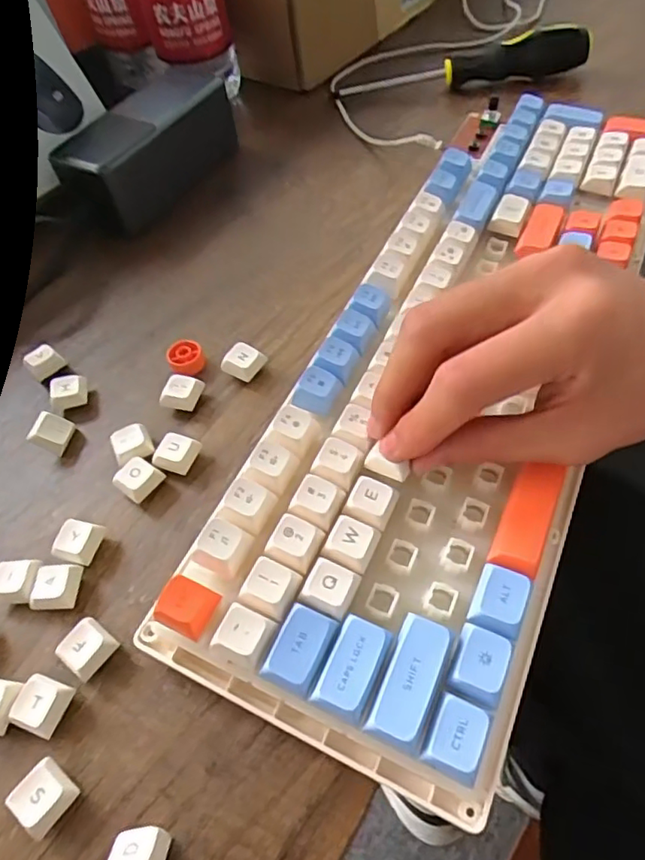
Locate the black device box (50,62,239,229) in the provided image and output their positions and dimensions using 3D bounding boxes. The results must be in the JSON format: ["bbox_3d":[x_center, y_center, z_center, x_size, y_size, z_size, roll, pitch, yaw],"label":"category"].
[{"bbox_3d":[-0.122,-0.198,0.411,0.067,0.052,0.133,27,62,23],"label":"black device box"}]

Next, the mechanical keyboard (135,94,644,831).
[{"bbox_3d":[0.073,-0.051,0.281,0.124,0.031,0.385,18,59,16],"label":"mechanical keyboard"}]

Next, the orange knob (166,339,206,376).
[{"bbox_3d":[-0.073,-0.038,0.313,0.018,0.010,0.020,-25,55,-11],"label":"orange knob"}]

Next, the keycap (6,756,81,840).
[{"bbox_3d":[-0.093,0.125,0.198,0.018,0.012,0.018,29,62,24],"label":"keycap"}]

